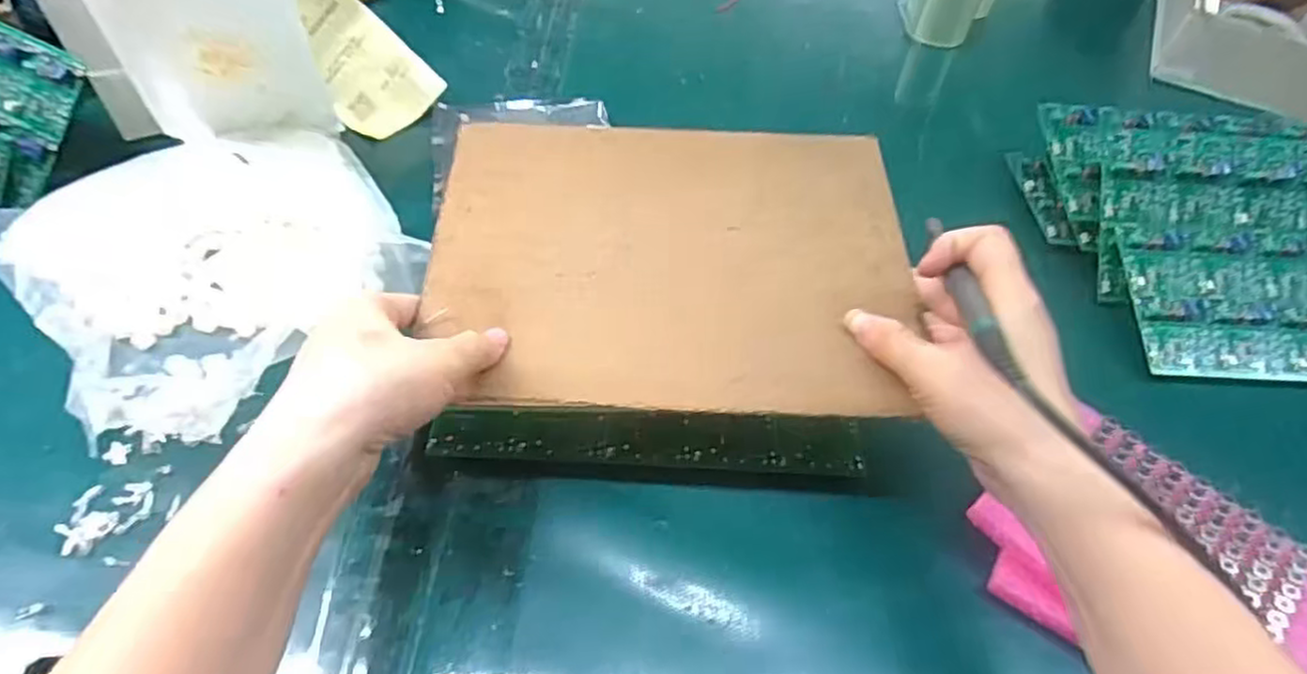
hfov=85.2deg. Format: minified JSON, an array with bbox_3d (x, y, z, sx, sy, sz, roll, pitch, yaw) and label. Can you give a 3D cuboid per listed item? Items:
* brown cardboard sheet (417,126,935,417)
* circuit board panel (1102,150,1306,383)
[{"bbox_3d":[0.011,-0.044,0.374,0.245,0.008,0.178,1,60,-1],"label":"brown cardboard sheet"},{"bbox_3d":[0.395,-0.047,0.445,0.197,0.011,0.153,2,72,3],"label":"circuit board panel"}]

